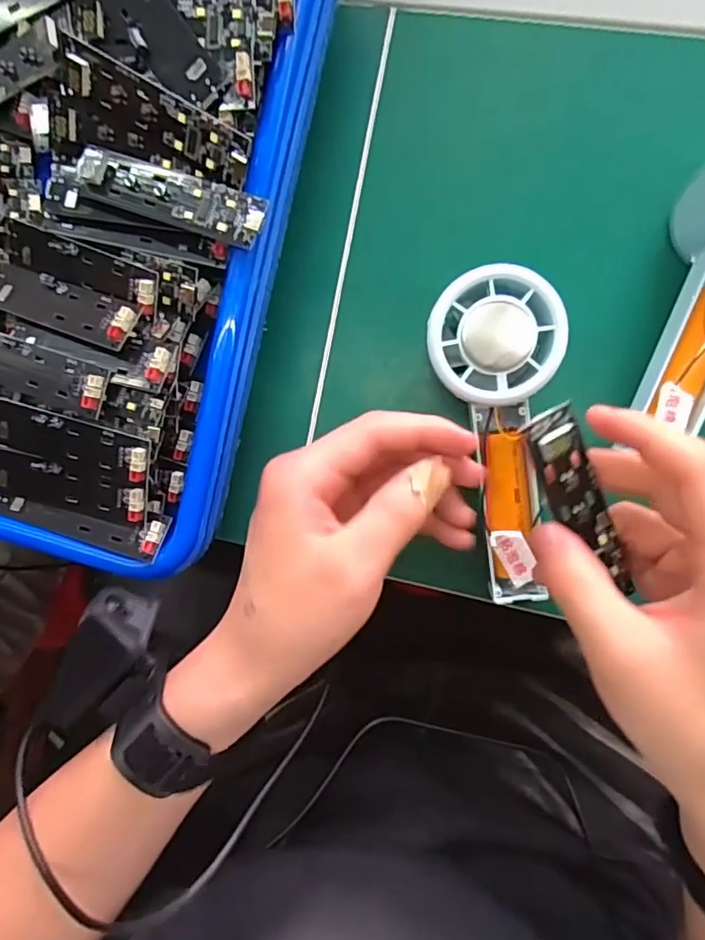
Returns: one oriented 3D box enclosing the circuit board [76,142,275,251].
[{"bbox_3d":[-0.082,-0.123,0.249,0.090,0.006,0.024,20,93,8],"label":"circuit board"}]

